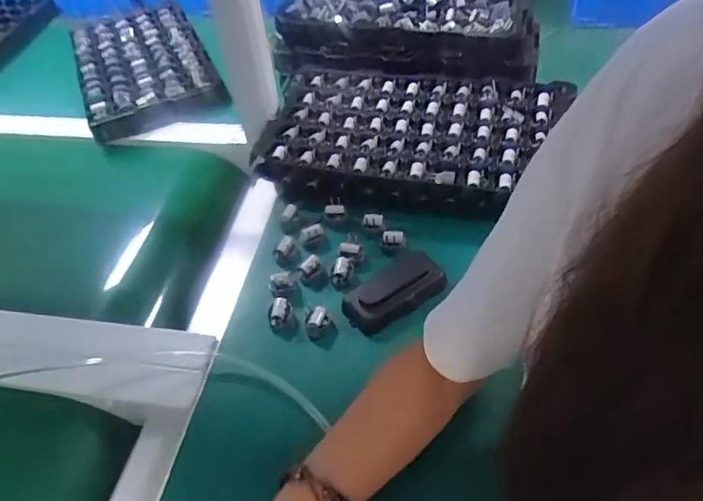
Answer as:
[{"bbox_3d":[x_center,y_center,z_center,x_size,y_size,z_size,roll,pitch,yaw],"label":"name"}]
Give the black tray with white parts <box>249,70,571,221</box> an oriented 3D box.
[{"bbox_3d":[0.062,-0.141,0.704,0.333,0.058,0.208,5,48,10],"label":"black tray with white parts"}]

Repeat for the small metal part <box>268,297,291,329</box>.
[{"bbox_3d":[-0.072,0.063,0.562,0.021,0.014,0.029,0,48,6],"label":"small metal part"}]

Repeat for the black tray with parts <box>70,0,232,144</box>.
[{"bbox_3d":[-0.348,-0.313,0.930,0.215,0.055,0.368,-24,50,-15],"label":"black tray with parts"}]

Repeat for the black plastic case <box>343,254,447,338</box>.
[{"bbox_3d":[0.043,0.040,0.571,0.102,0.028,0.056,-32,52,-21],"label":"black plastic case"}]

